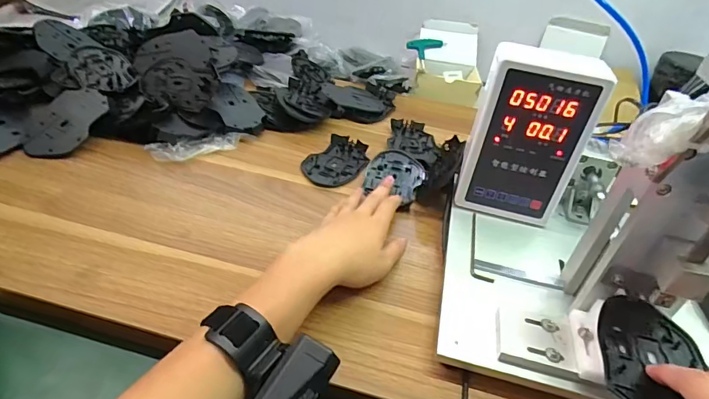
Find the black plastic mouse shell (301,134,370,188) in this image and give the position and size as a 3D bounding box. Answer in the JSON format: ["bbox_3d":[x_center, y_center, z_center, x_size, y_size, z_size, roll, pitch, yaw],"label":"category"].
[{"bbox_3d":[-0.022,-0.054,0.599,0.073,0.009,0.112,26,42,21],"label":"black plastic mouse shell"}]

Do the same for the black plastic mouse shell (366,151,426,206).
[{"bbox_3d":[0.053,-0.033,0.584,0.074,0.011,0.101,18,40,13],"label":"black plastic mouse shell"}]

